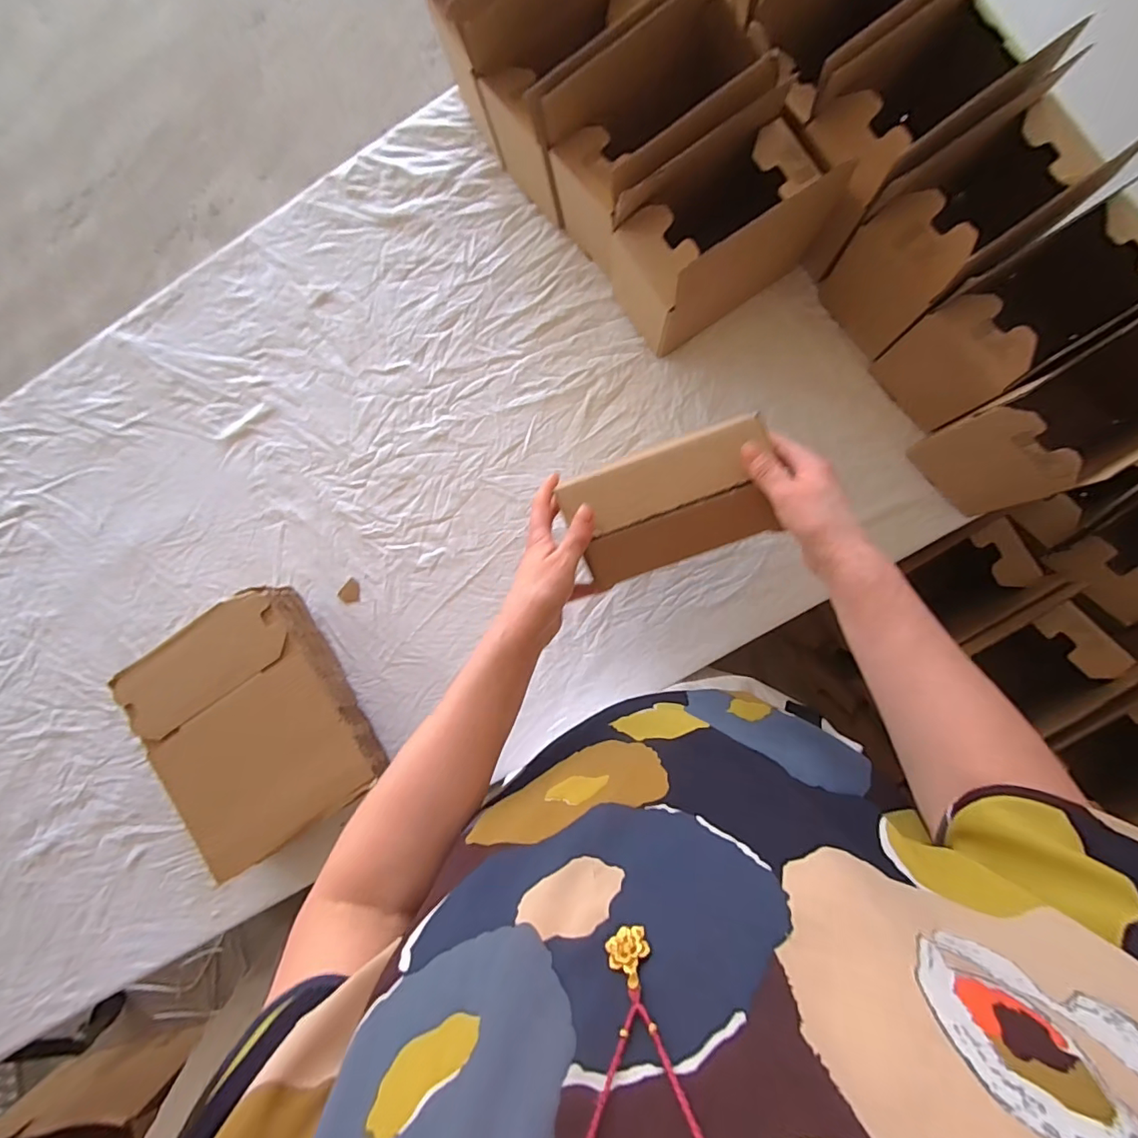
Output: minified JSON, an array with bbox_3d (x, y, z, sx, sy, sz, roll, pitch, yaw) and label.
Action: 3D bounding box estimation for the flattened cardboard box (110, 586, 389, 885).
[{"bbox_3d":[-0.394,0.197,0.648,0.235,0.098,0.281,-35,86,5],"label":"flattened cardboard box"}]

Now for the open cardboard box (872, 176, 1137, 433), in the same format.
[{"bbox_3d":[0.460,-0.256,0.519,0.186,0.175,0.107,-33,87,6],"label":"open cardboard box"}]

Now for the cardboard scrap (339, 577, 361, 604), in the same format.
[{"bbox_3d":[-0.294,0.032,0.681,0.027,0.004,0.033,39,94,5],"label":"cardboard scrap"}]

